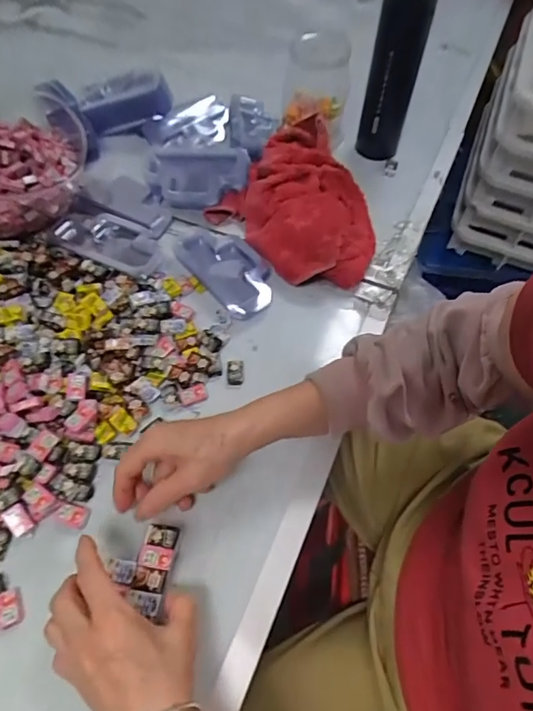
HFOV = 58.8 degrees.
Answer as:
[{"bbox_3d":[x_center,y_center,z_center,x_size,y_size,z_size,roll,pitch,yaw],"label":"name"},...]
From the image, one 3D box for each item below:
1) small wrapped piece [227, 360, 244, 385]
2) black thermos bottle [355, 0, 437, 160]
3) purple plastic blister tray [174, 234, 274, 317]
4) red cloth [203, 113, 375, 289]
[{"bbox_3d":[-0.033,0.017,0.506,0.018,0.011,0.027,0,57,-2],"label":"small wrapped piece"},{"bbox_3d":[0.168,-0.372,0.631,0.062,0.217,0.058,11,57,5],"label":"black thermos bottle"},{"bbox_3d":[-0.045,-0.105,0.569,0.080,0.018,0.142,-35,64,-22],"label":"purple plastic blister tray"},{"bbox_3d":[0.059,-0.199,0.610,0.207,0.055,0.225,-38,66,-24],"label":"red cloth"}]

